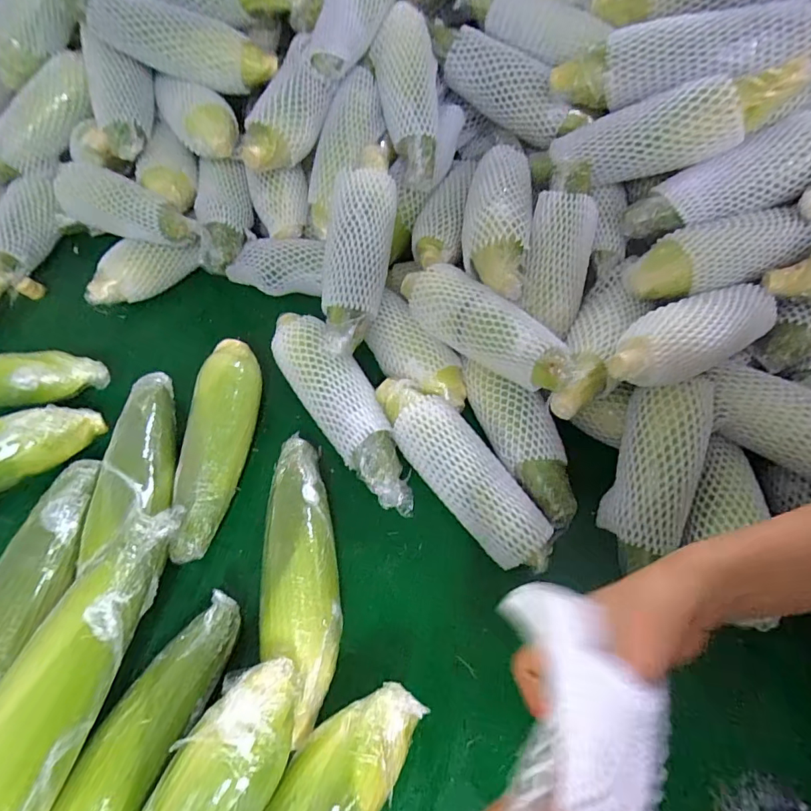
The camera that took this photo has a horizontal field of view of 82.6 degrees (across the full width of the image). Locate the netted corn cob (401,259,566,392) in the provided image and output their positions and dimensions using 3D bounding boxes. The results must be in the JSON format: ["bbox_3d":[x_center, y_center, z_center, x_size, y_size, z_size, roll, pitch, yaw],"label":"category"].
[{"bbox_3d":[0.077,-0.086,0.494,0.213,0.079,0.069,41,62,21],"label":"netted corn cob"}]

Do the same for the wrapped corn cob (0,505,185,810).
[{"bbox_3d":[-0.228,0.182,0.311,0.060,0.060,0.247,12,56,4],"label":"wrapped corn cob"}]

